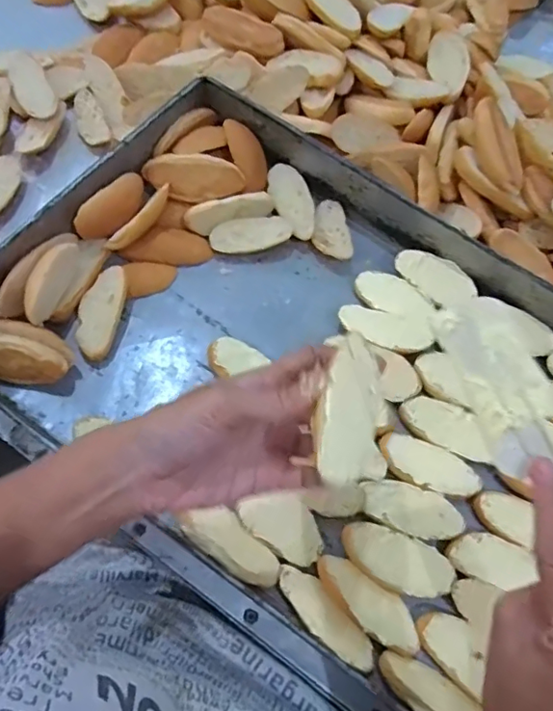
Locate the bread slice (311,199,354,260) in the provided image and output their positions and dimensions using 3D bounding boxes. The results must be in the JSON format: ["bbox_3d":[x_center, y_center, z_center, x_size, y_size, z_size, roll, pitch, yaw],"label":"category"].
[{"bbox_3d":[0.054,-0.127,0.544,0.036,0.010,0.069,-9,68,-10],"label":"bread slice"}]

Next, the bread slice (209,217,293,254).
[{"bbox_3d":[-0.025,-0.120,0.531,0.079,0.013,0.035,-12,68,-11],"label":"bread slice"}]

